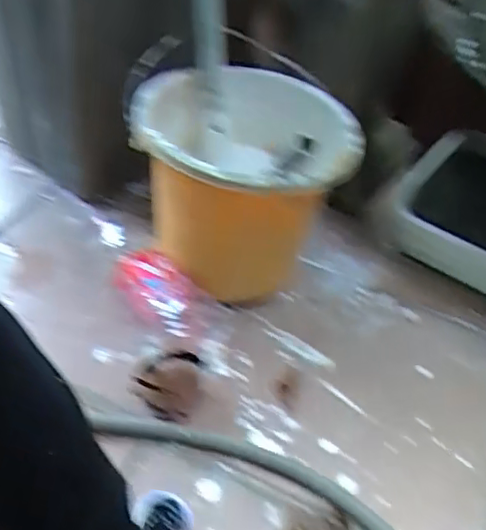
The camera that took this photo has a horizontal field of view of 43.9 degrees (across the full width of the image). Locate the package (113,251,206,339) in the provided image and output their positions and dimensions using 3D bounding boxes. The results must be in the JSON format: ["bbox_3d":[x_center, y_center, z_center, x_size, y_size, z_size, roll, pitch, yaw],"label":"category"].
[{"bbox_3d":[-0.114,0.041,0.855,0.074,0.054,0.152,-30,56,-35],"label":"package"}]

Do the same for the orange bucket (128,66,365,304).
[{"bbox_3d":[-0.004,-0.141,0.891,0.317,0.262,0.324,5,43,-5],"label":"orange bucket"}]

